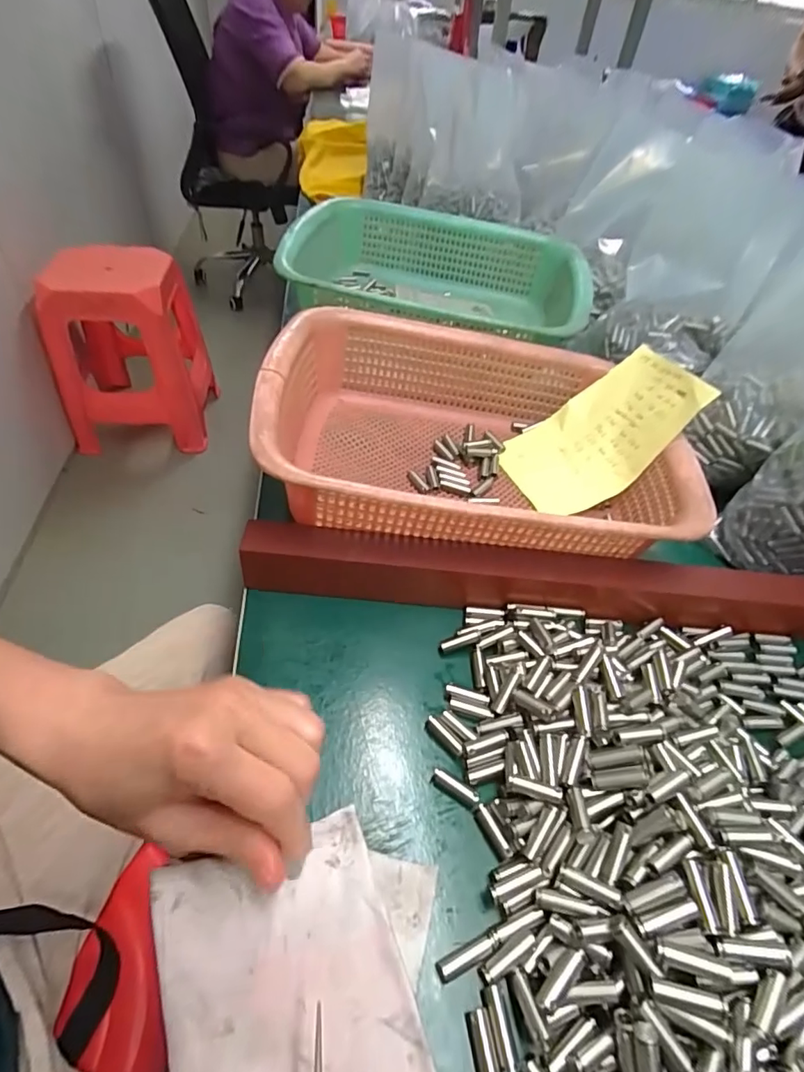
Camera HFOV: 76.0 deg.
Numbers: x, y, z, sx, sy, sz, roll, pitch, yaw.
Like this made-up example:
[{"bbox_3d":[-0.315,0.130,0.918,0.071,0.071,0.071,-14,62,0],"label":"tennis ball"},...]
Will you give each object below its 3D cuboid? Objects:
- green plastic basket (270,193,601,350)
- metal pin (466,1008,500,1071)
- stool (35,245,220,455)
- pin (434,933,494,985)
[{"bbox_3d":[0.034,-0.256,0.547,0.299,0.087,0.250,11,48,4],"label":"green plastic basket"},{"bbox_3d":[0.031,0.192,0.191,0.009,0.009,0.024,-4,48,-10],"label":"metal pin"},{"bbox_3d":[-0.806,-0.564,1.533,0.388,0.491,0.360,-6,49,-12],"label":"stool"},{"bbox_3d":[0.026,0.173,0.210,0.025,0.006,0.008,-15,51,-19],"label":"pin"}]

